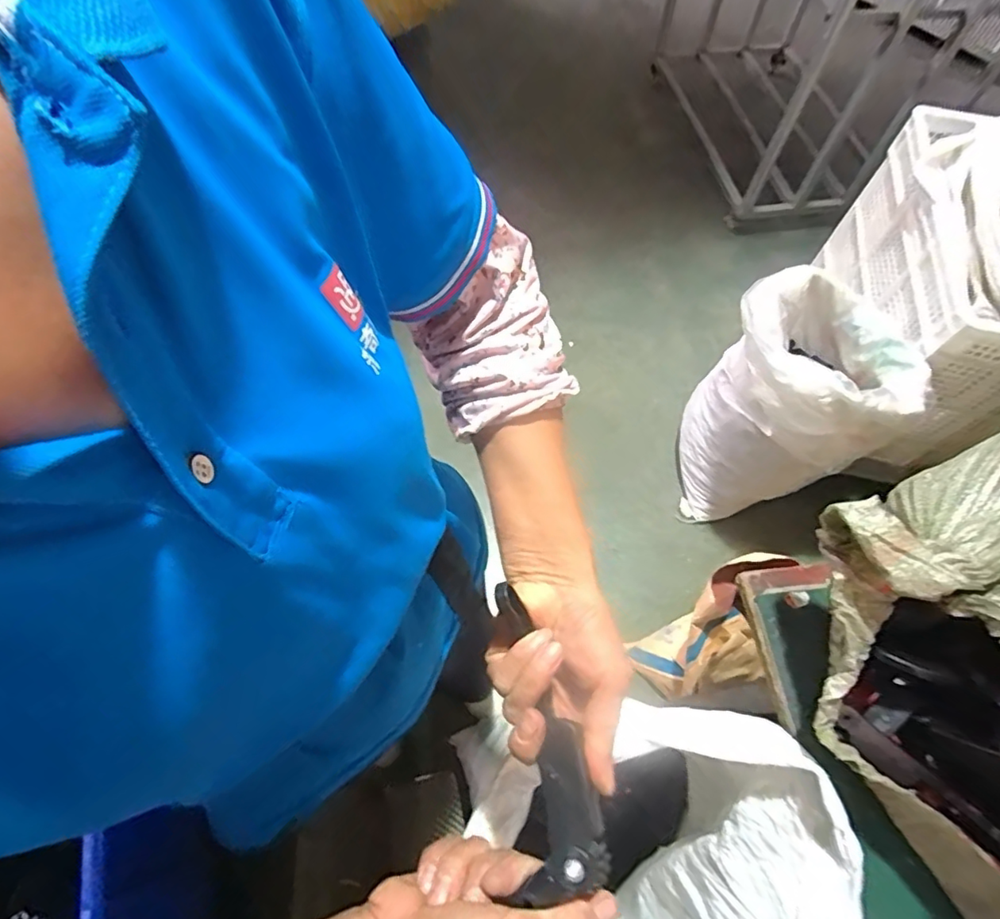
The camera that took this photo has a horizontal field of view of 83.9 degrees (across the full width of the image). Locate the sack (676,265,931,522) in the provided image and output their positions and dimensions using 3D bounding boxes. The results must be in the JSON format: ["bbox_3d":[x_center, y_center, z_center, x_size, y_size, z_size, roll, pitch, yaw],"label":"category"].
[{"bbox_3d":[0.573,-0.075,1.193,0.241,0.590,0.327,-26,66,-15],"label":"sack"}]

